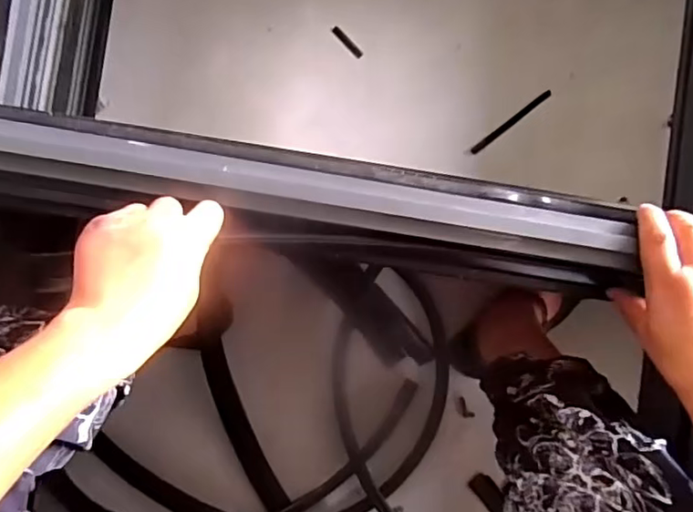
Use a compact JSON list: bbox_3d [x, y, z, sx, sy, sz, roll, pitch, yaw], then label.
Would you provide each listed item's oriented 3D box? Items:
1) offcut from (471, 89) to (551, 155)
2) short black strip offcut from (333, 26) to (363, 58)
[{"bbox_3d":[0.241,-0.195,0.834,0.144,0.006,0.011,-38,91,-5],"label":"offcut"},{"bbox_3d":[0.001,-0.309,0.827,0.011,0.004,0.058,-44,92,-5],"label":"short black strip offcut"}]

